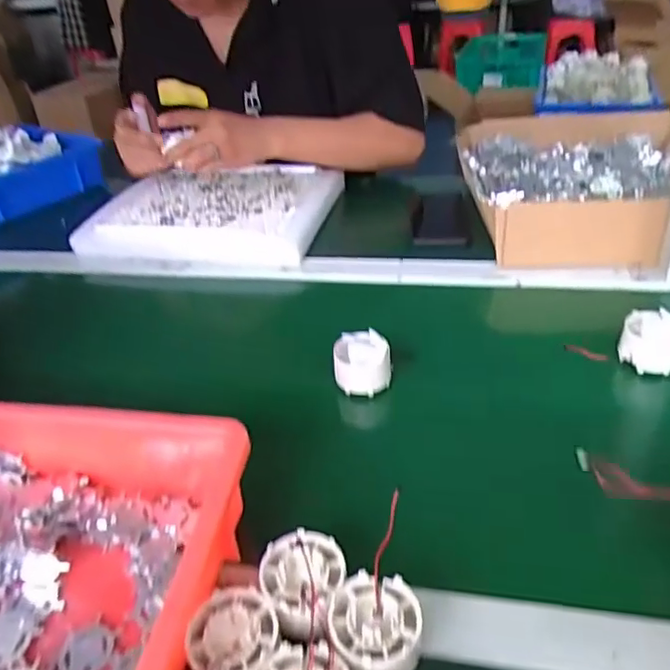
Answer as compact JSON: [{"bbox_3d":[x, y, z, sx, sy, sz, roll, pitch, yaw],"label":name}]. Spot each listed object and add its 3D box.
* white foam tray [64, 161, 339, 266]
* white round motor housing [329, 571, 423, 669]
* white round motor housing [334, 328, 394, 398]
[{"bbox_3d":[-0.178,-0.186,0.873,0.323,0.038,0.267,2,36,12],"label":"white foam tray"},{"bbox_3d":[0.025,0.172,0.340,0.051,0.035,0.057,-13,36,-9],"label":"white round motor housing"},{"bbox_3d":[0.026,0.024,0.552,0.051,0.036,0.056,-4,35,3],"label":"white round motor housing"}]

